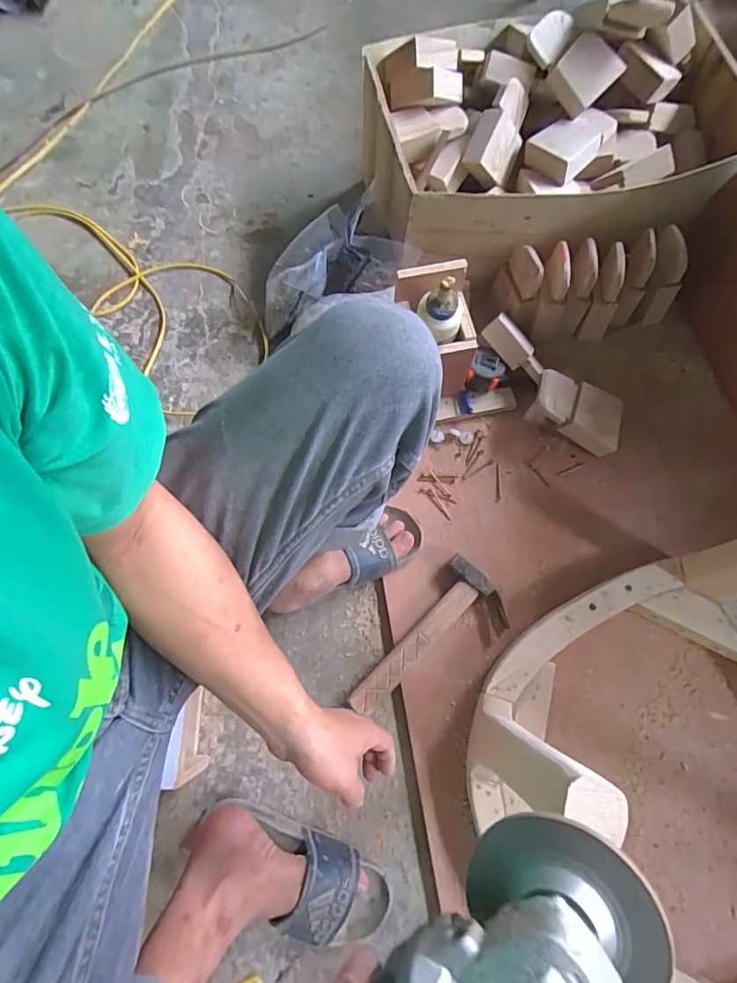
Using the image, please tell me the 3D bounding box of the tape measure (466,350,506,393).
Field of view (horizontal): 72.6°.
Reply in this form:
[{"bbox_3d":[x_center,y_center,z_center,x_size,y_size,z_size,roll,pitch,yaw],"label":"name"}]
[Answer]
[{"bbox_3d":[0.185,-0.187,0.797,0.052,0.061,0.052,0,73,-1],"label":"tape measure"}]

